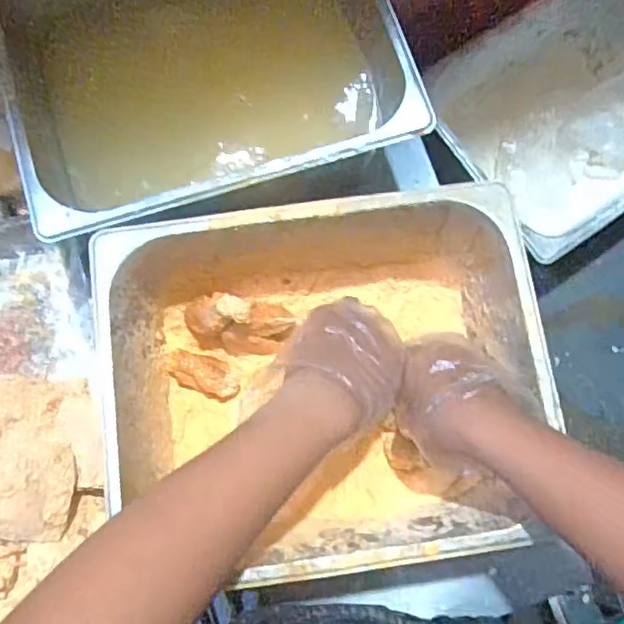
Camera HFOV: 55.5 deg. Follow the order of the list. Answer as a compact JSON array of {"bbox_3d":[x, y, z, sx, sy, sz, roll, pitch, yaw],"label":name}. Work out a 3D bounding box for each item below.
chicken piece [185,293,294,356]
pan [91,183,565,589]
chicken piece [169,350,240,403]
[{"bbox_3d":[-0.064,0.007,0.525,0.103,0.054,0.051,5,77,0],"label":"chicken piece"},{"bbox_3d":[0.010,0.055,0.492,0.317,0.140,0.273,-8,77,-3],"label":"pan"},{"bbox_3d":[-0.098,0.058,0.549,0.069,0.021,0.034,22,78,4],"label":"chicken piece"}]

